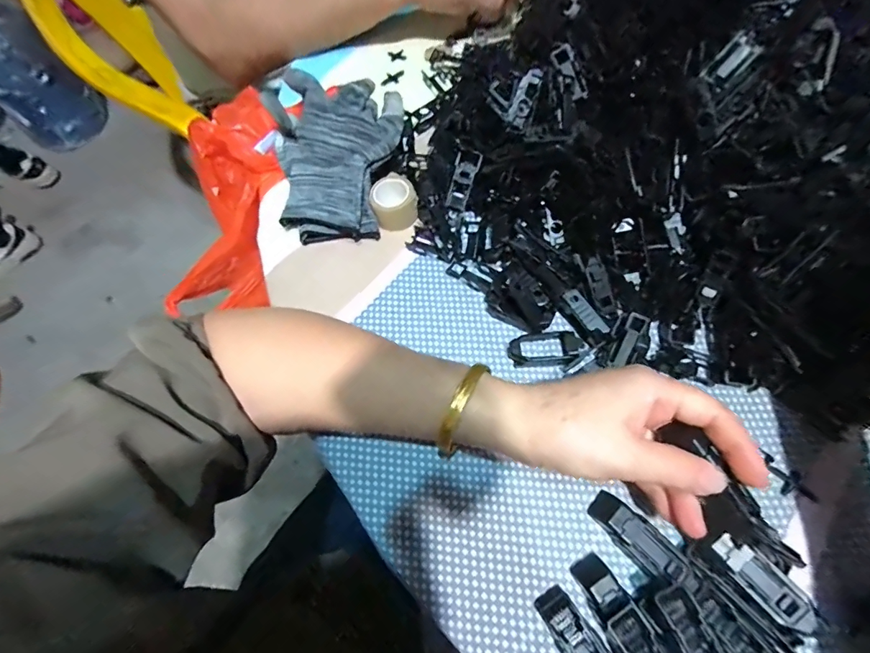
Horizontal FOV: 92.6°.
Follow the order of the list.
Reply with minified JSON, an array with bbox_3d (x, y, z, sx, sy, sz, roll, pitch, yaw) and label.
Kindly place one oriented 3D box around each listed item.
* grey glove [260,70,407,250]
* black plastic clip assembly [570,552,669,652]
[{"bbox_3d":[-0.082,-0.159,0.359,0.114,0.051,0.176,-12,65,-1],"label":"grey glove"},{"bbox_3d":[0.105,0.168,0.219,0.025,0.019,0.085,-29,66,-9],"label":"black plastic clip assembly"}]

